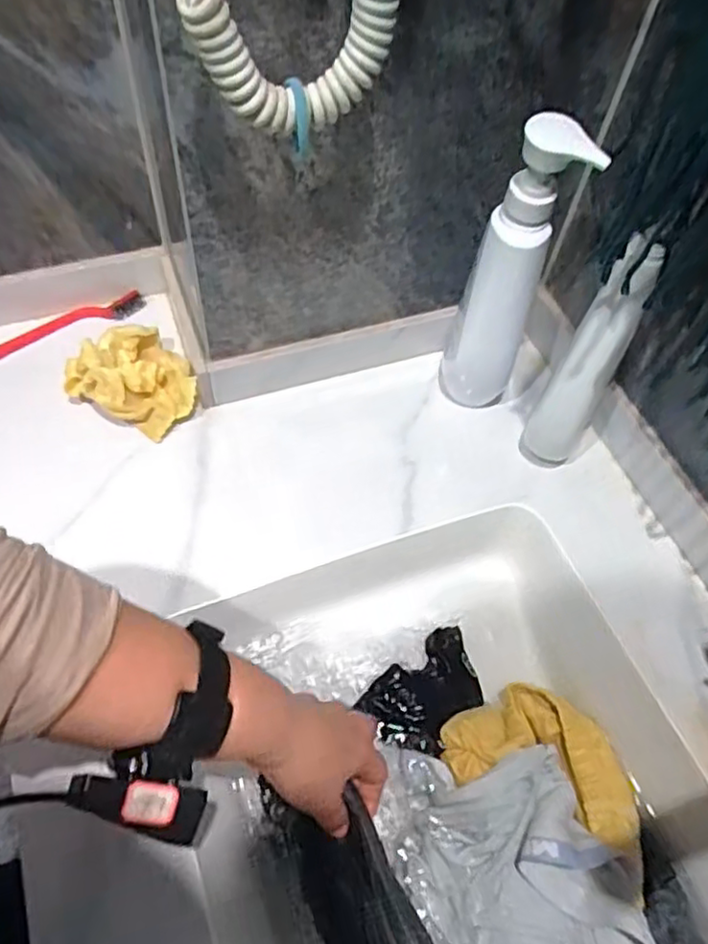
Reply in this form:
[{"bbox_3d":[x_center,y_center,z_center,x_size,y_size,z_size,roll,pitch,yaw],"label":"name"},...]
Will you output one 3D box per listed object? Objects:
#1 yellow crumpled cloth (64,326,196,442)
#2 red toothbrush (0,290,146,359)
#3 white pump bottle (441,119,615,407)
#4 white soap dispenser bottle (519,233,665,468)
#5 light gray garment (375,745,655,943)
[{"bbox_3d":[-0.195,-0.088,0.603,0.105,0.052,0.093,28,60,14],"label":"yellow crumpled cloth"},{"bbox_3d":[-0.287,-0.142,0.658,0.164,0.020,0.025,-23,61,-18],"label":"red toothbrush"},{"bbox_3d":[0.123,-0.155,0.542,0.072,0.259,0.056,13,57,4],"label":"white pump bottle"},{"bbox_3d":[0.184,-0.085,0.532,0.053,0.216,0.069,32,60,16],"label":"white soap dispenser bottle"},{"bbox_3d":[0.121,0.297,0.467,0.135,0.053,0.234,-24,62,-18],"label":"light gray garment"}]

